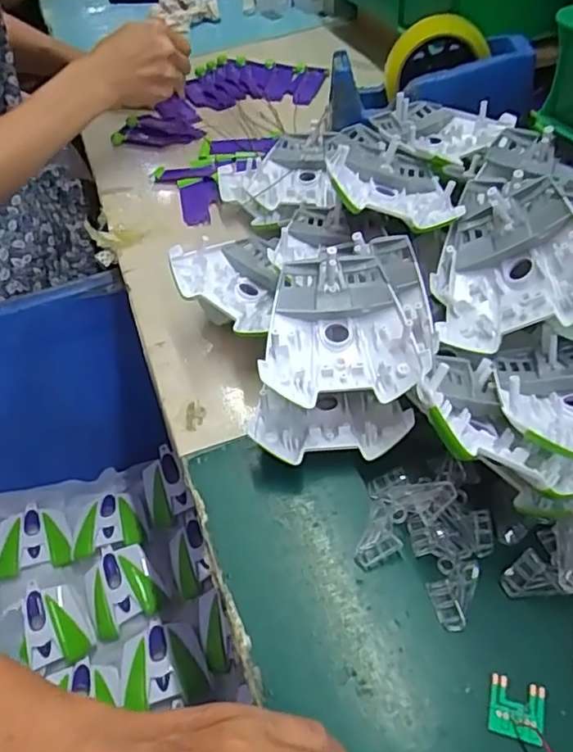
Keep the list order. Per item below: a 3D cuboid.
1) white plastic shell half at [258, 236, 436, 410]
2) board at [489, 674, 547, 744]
[{"bbox_3d":[0.044,-0.041,0.386,0.102,0.032,0.128,4,50,8],"label":"white plastic shell half"},{"bbox_3d":[0.111,0.160,0.279,0.025,0.004,0.025,10,52,15],"label":"board"}]

